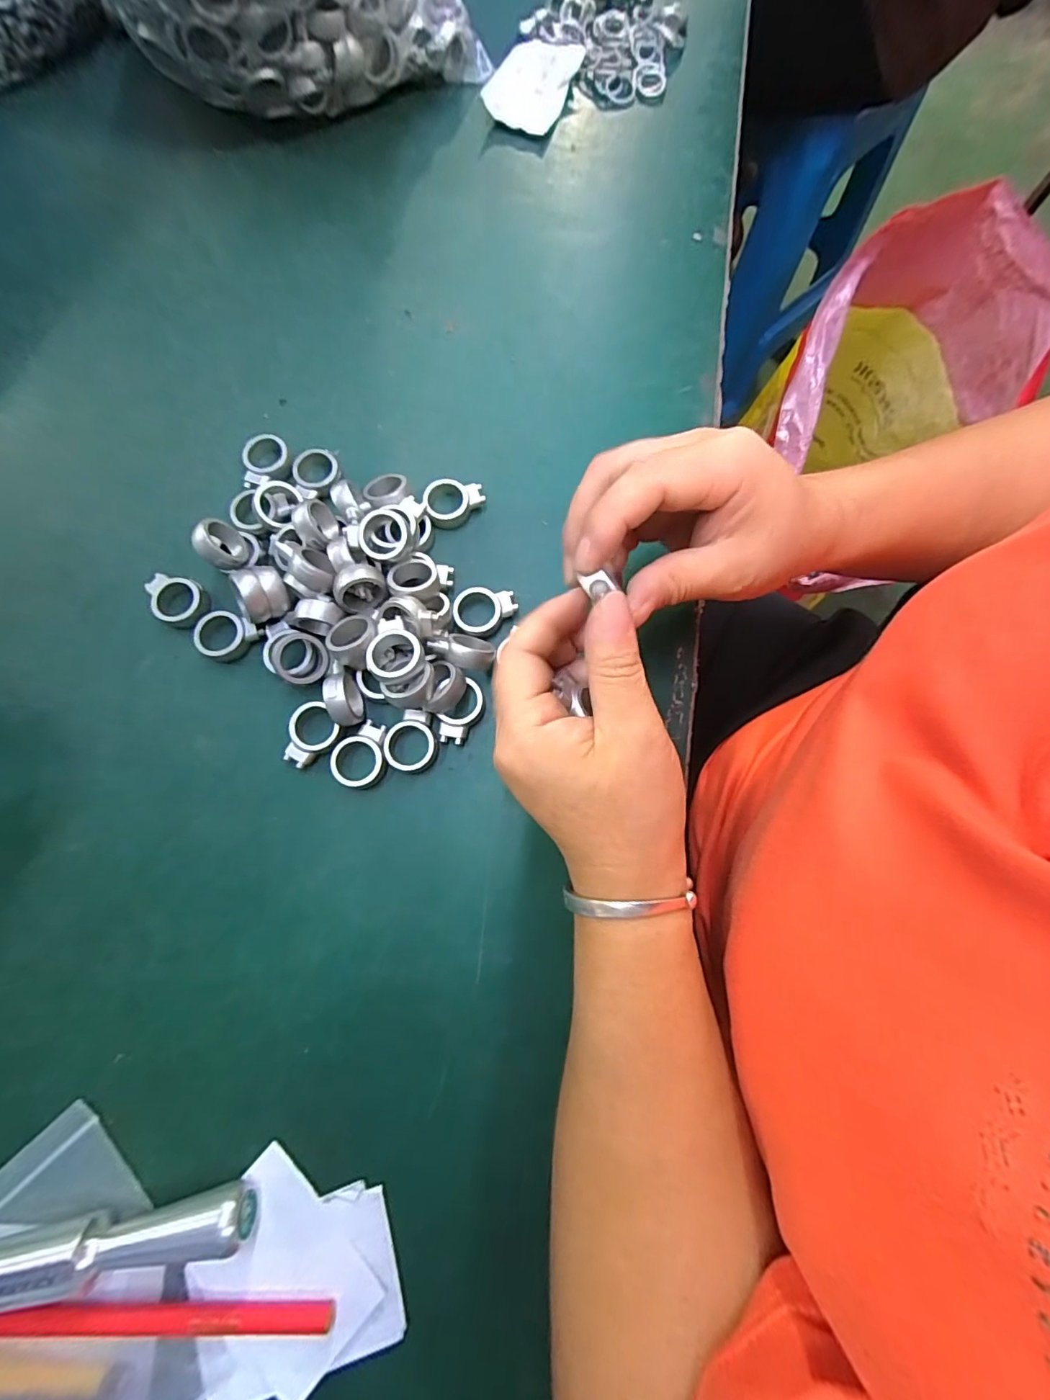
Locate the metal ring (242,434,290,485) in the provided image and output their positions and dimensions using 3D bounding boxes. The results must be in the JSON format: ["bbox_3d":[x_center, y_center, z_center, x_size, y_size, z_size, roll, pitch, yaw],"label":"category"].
[{"bbox_3d":[-0.149,-0.137,0.297,0.026,0.011,0.030,42,80,8],"label":"metal ring"}]

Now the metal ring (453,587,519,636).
[{"bbox_3d":[-0.021,-0.048,0.277,0.033,0.011,0.025,-16,78,-4],"label":"metal ring"}]

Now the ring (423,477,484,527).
[{"bbox_3d":[-0.039,-0.112,0.289,0.033,0.014,0.026,-13,77,-4],"label":"ring"}]

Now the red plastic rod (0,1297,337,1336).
[{"bbox_3d":[-0.150,0.243,0.202,0.145,0.012,0.012,3,77,0],"label":"red plastic rod"}]

